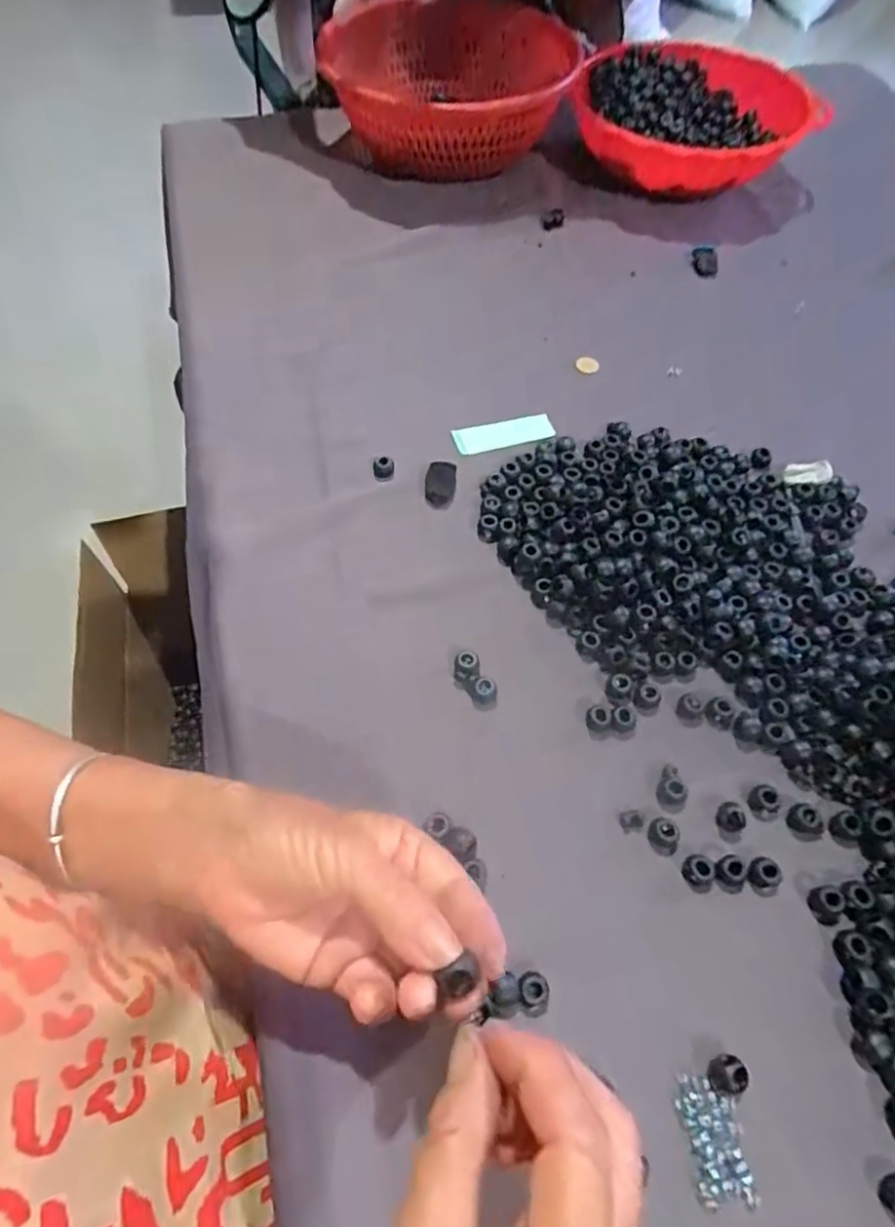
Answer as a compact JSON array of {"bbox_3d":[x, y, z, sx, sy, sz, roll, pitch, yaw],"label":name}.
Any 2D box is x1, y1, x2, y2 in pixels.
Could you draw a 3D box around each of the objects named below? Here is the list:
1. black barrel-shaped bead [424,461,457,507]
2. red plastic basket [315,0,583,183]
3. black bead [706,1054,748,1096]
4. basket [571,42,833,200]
[{"bbox_3d":[-0.005,-0.095,0.468,0.022,0.011,0.034,5,60,4],"label":"black barrel-shaped bead"},{"bbox_3d":[-0.011,-0.546,0.676,0.228,0.096,0.249,-11,60,-5],"label":"red plastic basket"},{"bbox_3d":[0.129,0.211,0.291,0.015,0.011,0.014,0,60,1],"label":"black bead"},{"bbox_3d":[0.257,-0.527,0.680,0.230,0.073,0.227,8,60,6],"label":"basket"}]

